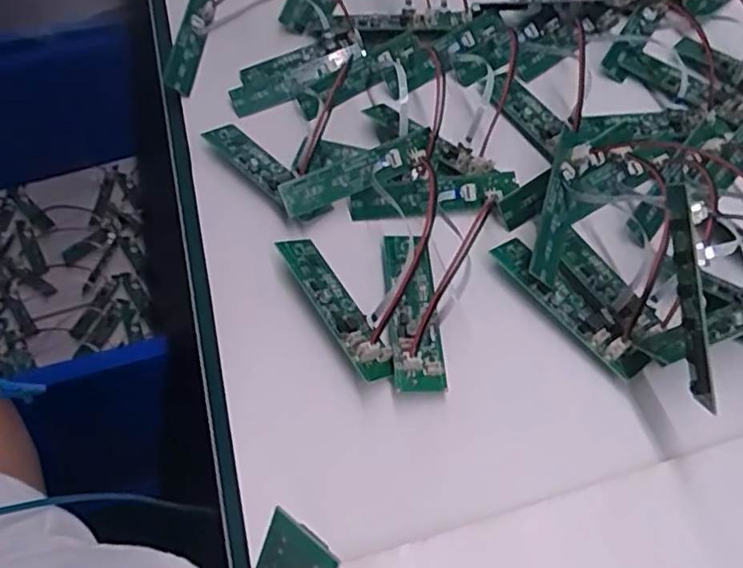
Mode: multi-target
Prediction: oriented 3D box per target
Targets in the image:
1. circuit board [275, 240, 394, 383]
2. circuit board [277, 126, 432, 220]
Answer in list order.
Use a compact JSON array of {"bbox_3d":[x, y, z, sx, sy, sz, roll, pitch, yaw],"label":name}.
[{"bbox_3d":[-0.016,0.008,0.288,0.018,0.008,0.081,-29,64,-17],"label":"circuit board"},{"bbox_3d":[-0.007,-0.056,0.322,0.080,0.018,0.007,-24,24,-5],"label":"circuit board"}]

